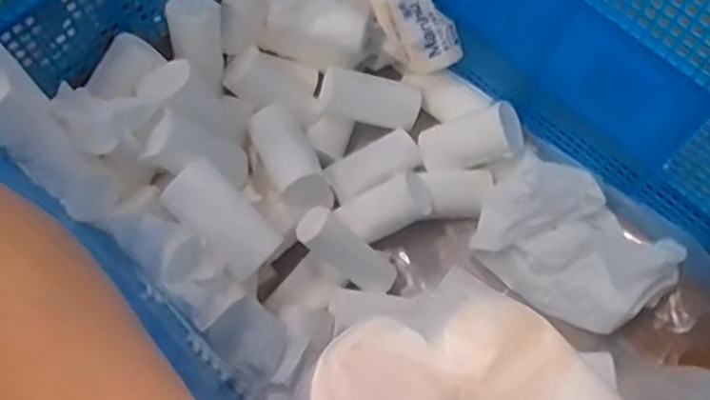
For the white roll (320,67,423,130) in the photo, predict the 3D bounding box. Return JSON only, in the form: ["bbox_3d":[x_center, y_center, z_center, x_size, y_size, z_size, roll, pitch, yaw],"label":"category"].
[{"bbox_3d":[0.022,-0.143,0.899,0.141,0.049,0.058,10,68,-11],"label":"white roll"}]

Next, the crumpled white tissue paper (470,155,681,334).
[{"bbox_3d":[0.274,0.053,0.801,0.229,0.103,0.166,29,71,13],"label":"crumpled white tissue paper"}]

